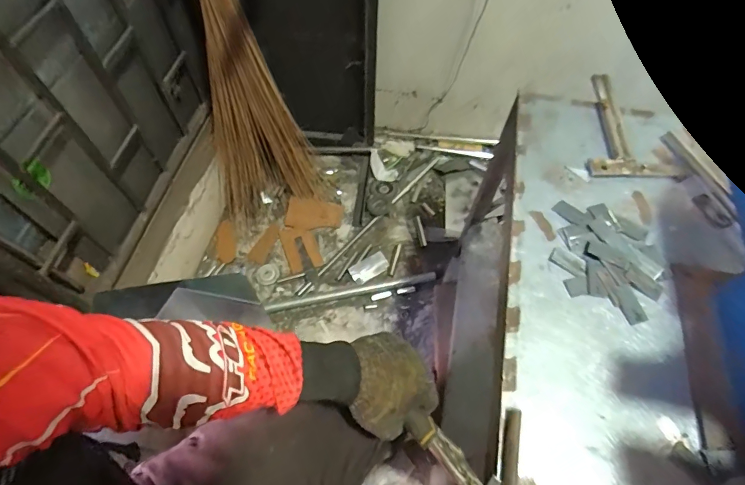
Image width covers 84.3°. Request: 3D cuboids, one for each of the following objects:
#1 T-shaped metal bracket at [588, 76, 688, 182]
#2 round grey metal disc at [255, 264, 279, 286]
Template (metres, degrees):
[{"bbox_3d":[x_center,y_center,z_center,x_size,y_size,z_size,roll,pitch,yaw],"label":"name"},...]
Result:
[{"bbox_3d":[0.402,-0.190,0.658,0.142,0.030,0.210,3,60,0],"label":"T-shaped metal bracket"},{"bbox_3d":[-0.281,0.085,1.104,0.061,0.006,0.059,0,57,0],"label":"round grey metal disc"}]

